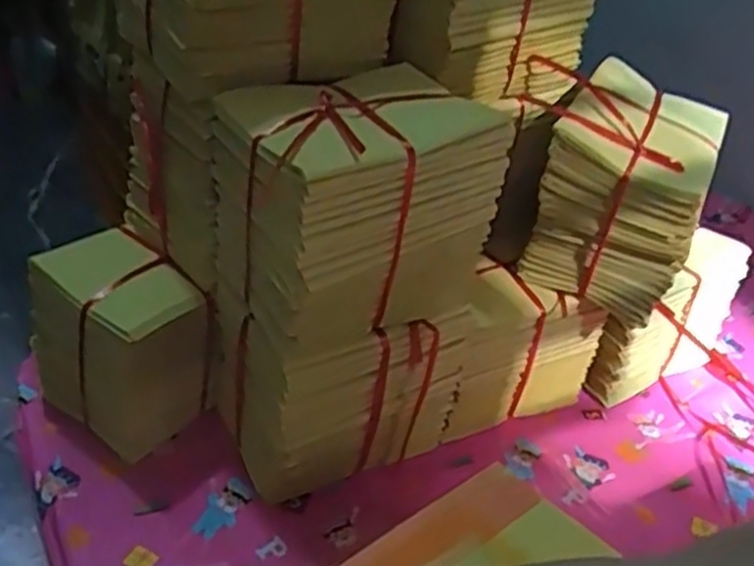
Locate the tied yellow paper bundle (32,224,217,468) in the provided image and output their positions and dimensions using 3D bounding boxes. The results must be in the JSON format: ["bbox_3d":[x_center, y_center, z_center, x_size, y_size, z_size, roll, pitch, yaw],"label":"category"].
[{"bbox_3d":[-0.211,0.054,0.642,0.133,0.155,0.098,29,40,28],"label":"tied yellow paper bundle"}]

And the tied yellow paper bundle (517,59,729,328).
[{"bbox_3d":[0.209,-0.080,0.663,0.125,0.154,0.150,19,36,16],"label":"tied yellow paper bundle"}]

